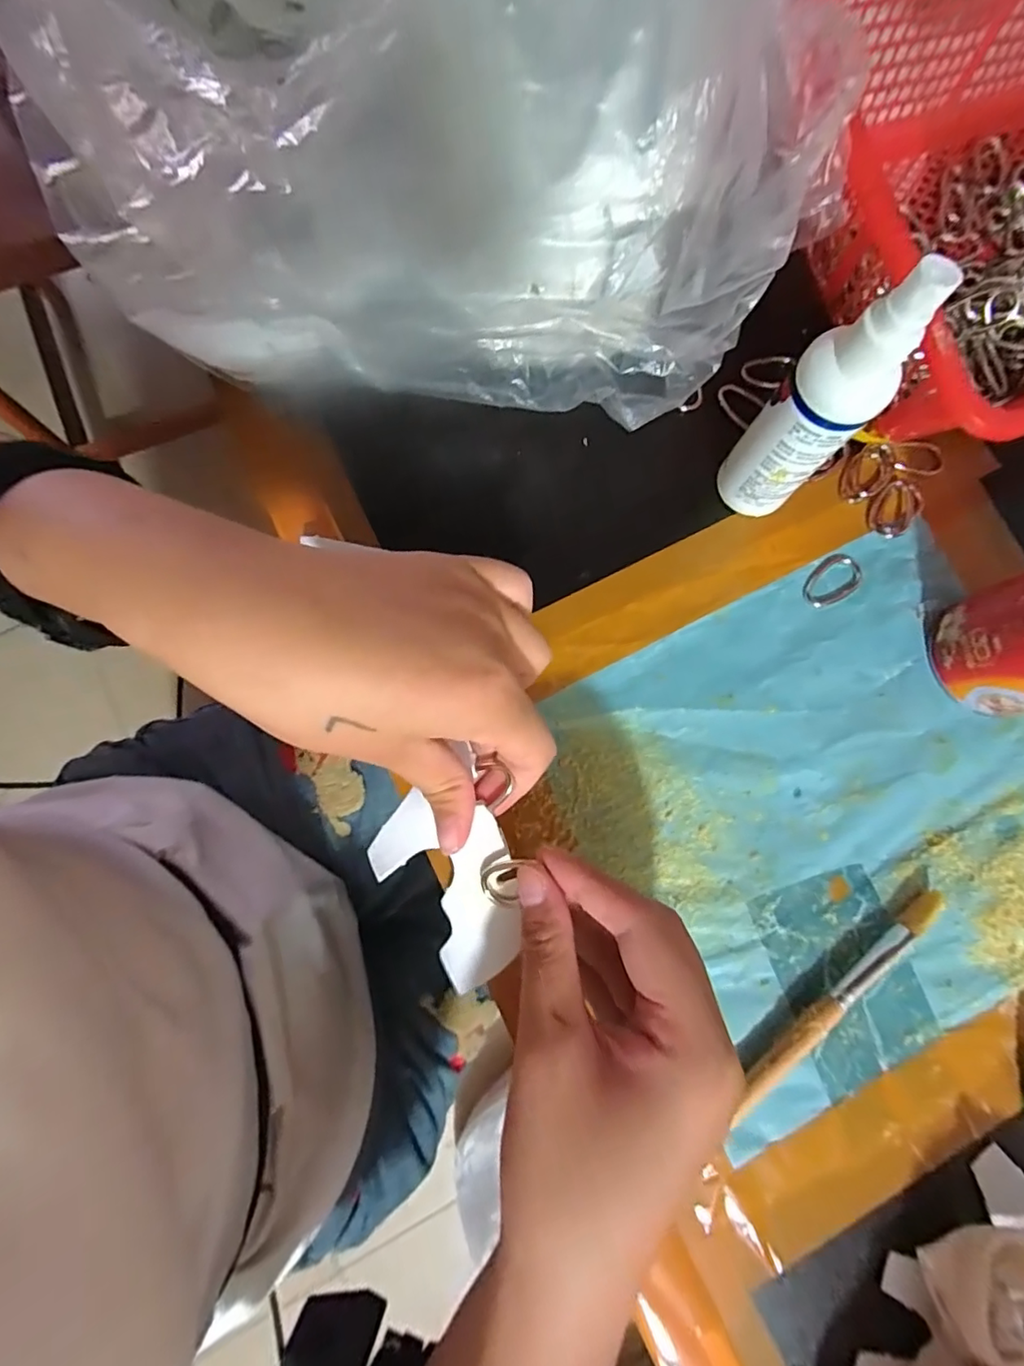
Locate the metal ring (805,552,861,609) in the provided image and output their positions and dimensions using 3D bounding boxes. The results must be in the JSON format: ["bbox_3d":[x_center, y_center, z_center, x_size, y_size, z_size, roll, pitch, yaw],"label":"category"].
[{"bbox_3d":[0.168,-0.054,0.293,0.035,0.004,0.022,-31,81,-7],"label":"metal ring"}]

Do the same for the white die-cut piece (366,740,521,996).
[{"bbox_3d":[-0.024,0.082,0.229,0.050,0.019,0.094,-21,105,-5],"label":"white die-cut piece"}]

